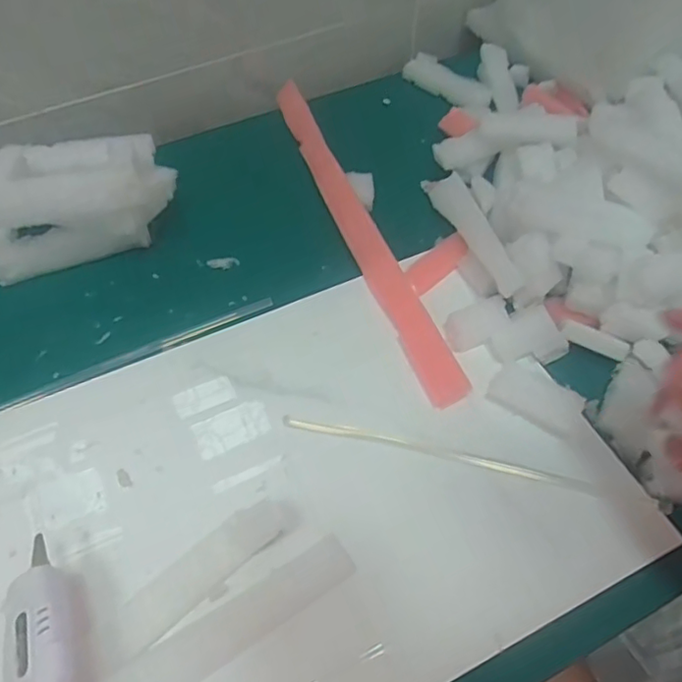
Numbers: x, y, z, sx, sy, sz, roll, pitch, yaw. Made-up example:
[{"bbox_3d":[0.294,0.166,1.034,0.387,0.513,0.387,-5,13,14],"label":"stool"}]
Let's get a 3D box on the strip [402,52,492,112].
[{"bbox_3d":[0.123,-0.296,0.678,0.035,0.018,0.116,-34,62,-20],"label":"strip"}]

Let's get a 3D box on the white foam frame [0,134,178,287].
[{"bbox_3d":[-0.235,-0.127,0.527,0.168,0.091,0.104,-11,56,-7],"label":"white foam frame"}]

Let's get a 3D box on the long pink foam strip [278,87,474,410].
[{"bbox_3d":[0.008,-0.123,0.554,0.032,0.015,0.426,-17,57,-11],"label":"long pink foam strip"}]

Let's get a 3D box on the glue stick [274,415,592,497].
[{"bbox_3d":[0.066,0.078,0.424,0.219,0.007,0.011,12,57,9],"label":"glue stick"}]

